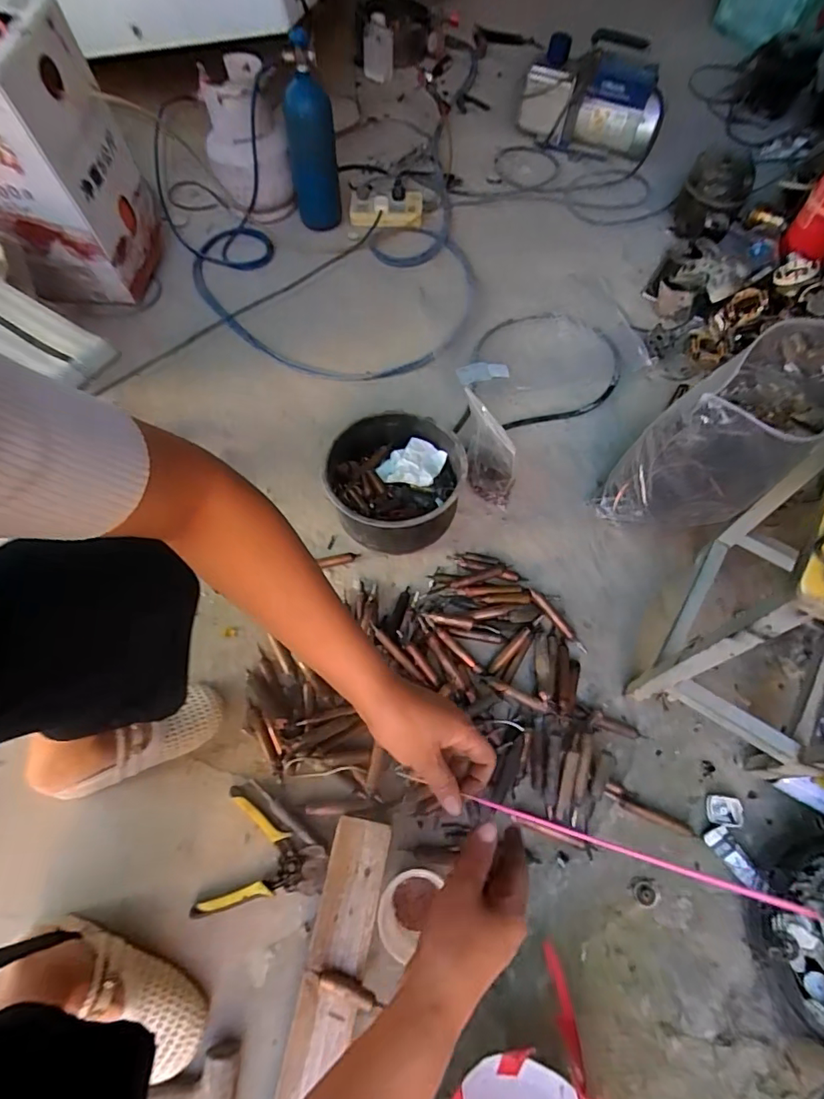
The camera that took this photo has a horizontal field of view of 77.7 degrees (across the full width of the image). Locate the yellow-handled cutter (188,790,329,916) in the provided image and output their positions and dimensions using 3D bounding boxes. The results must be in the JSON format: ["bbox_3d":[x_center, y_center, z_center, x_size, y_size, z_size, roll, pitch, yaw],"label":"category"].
[{"bbox_3d":[-0.195,0.420,0.689,0.154,0.016,0.147,12,64,4],"label":"yellow-handled cutter"}]

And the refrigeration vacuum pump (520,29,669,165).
[{"bbox_3d":[0.477,-1.196,1.371,0.373,0.238,0.144,25,66,10],"label":"refrigeration vacuum pump"}]

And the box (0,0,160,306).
[{"bbox_3d":[-0.700,-0.718,0.973,0.247,0.428,0.232,8,64,2],"label":"box"}]

